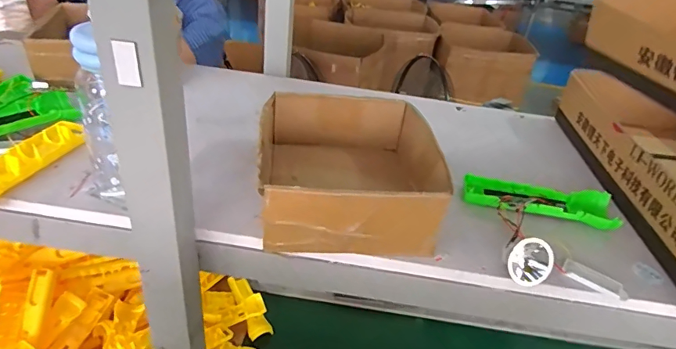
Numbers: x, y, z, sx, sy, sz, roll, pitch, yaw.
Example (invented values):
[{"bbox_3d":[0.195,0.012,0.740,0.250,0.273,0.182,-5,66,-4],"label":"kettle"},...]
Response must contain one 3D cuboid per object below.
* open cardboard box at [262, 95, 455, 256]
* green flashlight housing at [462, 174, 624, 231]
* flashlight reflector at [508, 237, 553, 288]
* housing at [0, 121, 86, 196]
[{"bbox_3d":[0.014,-0.010,0.476,0.178,0.071,0.207,2,35,-8],"label":"open cardboard box"},{"bbox_3d":[0.221,0.031,0.493,0.158,0.024,0.056,11,35,5],"label":"green flashlight housing"},{"bbox_3d":[0.178,0.077,0.405,0.035,0.037,0.038,26,39,25],"label":"flashlight reflector"},{"bbox_3d":[-0.330,-0.010,0.457,0.042,0.023,0.161,12,35,8],"label":"housing"}]

